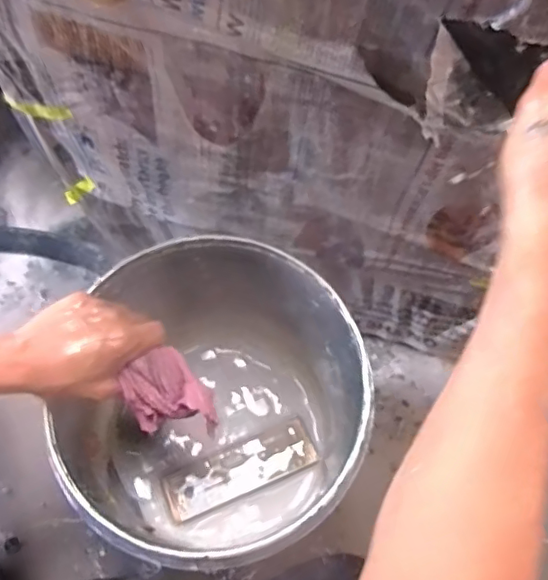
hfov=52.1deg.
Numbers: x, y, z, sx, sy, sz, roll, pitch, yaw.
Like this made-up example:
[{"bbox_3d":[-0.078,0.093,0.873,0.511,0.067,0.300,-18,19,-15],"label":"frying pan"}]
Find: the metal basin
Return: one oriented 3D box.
[{"bbox_3d":[-0.063,0.143,0.650,0.302,0.269,0.312,1,65,-2],"label":"metal basin"}]

